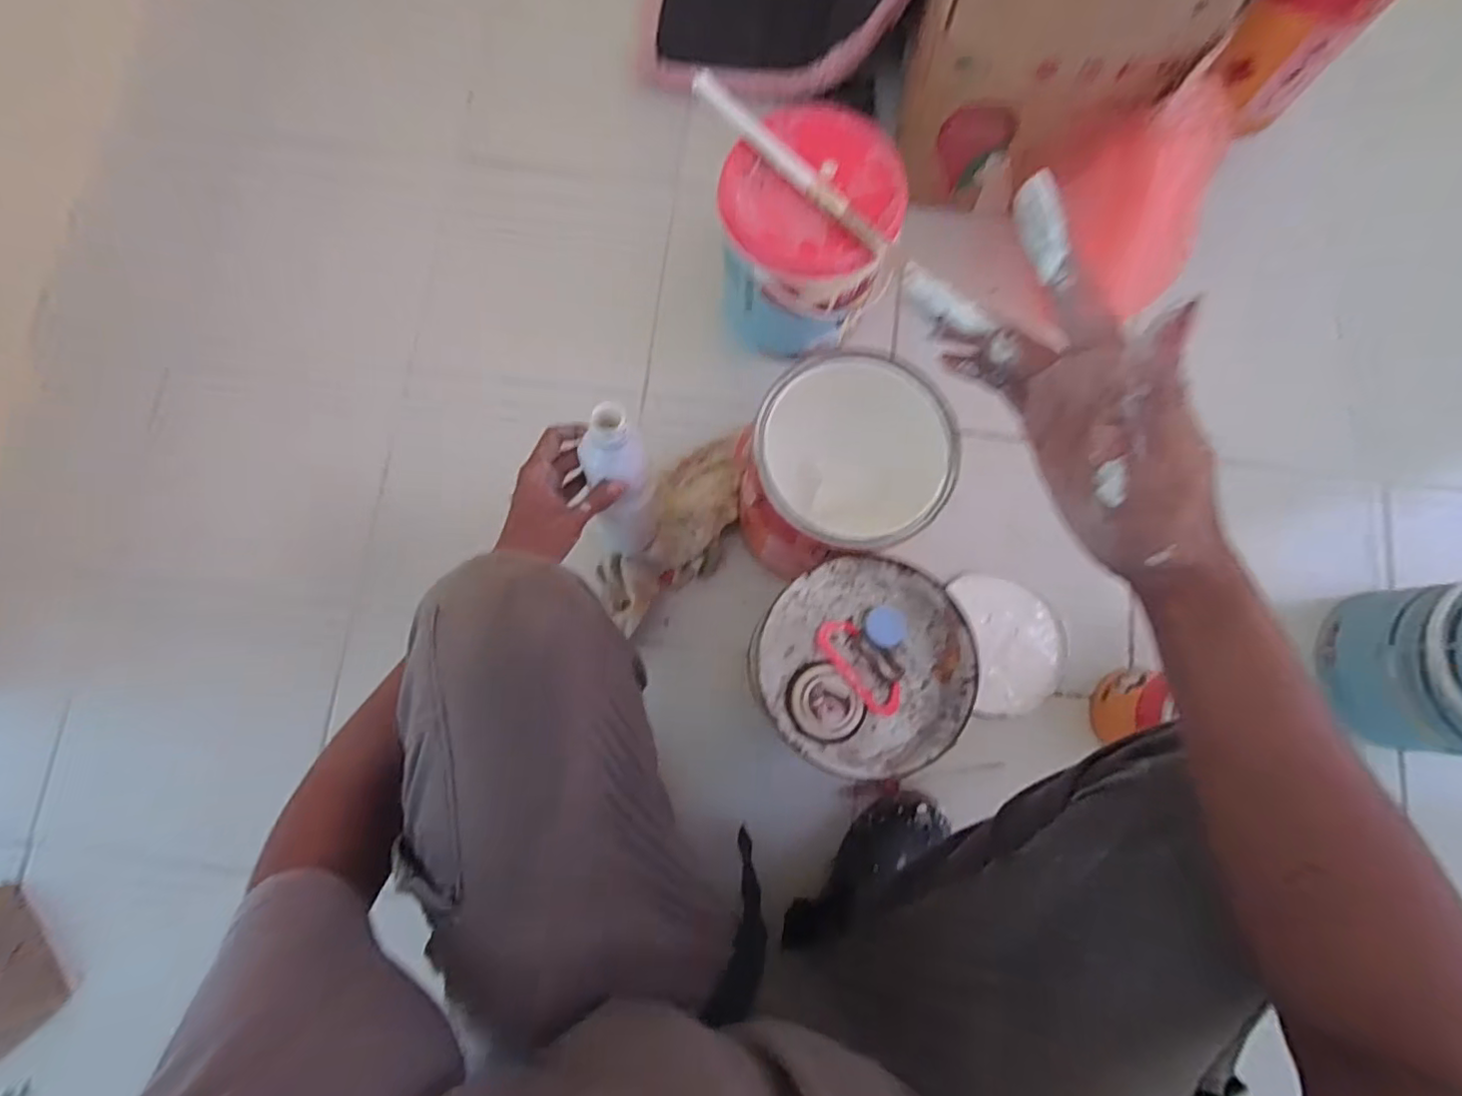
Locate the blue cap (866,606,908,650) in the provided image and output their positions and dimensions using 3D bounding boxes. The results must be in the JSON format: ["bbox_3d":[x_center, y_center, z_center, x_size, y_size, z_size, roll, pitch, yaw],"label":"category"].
[{"bbox_3d":[0.124,0.064,0.505,0.032,0.010,0.031,0,80,0],"label":"blue cap"}]

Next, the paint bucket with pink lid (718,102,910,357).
[{"bbox_3d":[0.078,-0.333,0.699,0.176,0.176,0.192,0,80,0],"label":"paint bucket with pink lid"}]

